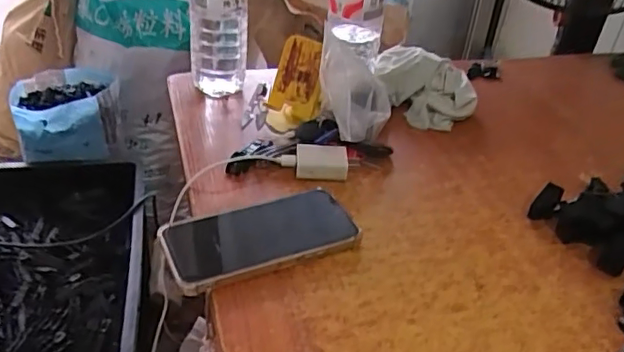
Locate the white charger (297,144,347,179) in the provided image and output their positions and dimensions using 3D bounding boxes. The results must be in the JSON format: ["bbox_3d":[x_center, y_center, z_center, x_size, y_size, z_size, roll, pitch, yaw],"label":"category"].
[{"bbox_3d":[0.010,-0.014,0.608,0.054,0.026,0.035,1,34,-4],"label":"white charger"}]

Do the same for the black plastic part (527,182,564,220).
[{"bbox_3d":[0.235,0.027,0.580,0.051,0.006,0.023,-41,90,-25],"label":"black plastic part"}]

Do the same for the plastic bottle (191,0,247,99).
[{"bbox_3d":[-0.111,-0.192,0.693,0.069,0.212,0.064,-5,35,-13],"label":"plastic bottle"}]

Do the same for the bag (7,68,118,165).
[{"bbox_3d":[-0.476,-0.117,1.136,0.186,0.122,0.177,-13,38,-24],"label":"bag"}]

